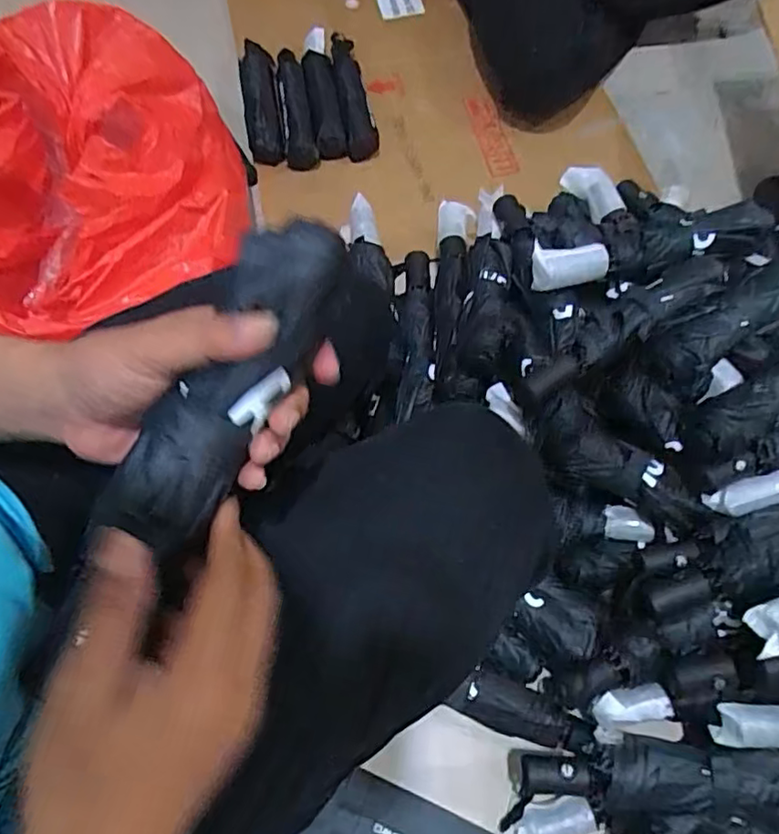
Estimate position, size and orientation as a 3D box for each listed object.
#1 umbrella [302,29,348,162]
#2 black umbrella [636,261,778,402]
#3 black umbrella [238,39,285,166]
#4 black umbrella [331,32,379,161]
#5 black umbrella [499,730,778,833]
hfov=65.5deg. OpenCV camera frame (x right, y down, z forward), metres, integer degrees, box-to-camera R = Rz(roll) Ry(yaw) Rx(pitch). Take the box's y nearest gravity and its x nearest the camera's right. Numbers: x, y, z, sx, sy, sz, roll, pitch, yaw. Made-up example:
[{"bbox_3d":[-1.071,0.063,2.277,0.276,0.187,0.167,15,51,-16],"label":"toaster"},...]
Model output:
[{"bbox_3d":[-0.119,-0.572,1.054,0.052,0.059,0.287,-8,65,-5],"label":"umbrella"},{"bbox_3d":[0.377,-0.124,0.647,0.278,0.047,0.076,-39,71,-17],"label":"black umbrella"},{"bbox_3d":[-0.224,-0.552,1.051,0.060,0.044,0.269,-9,65,-5],"label":"black umbrella"},{"bbox_3d":[-0.066,-0.573,1.070,0.055,0.051,0.307,-8,65,-5],"label":"black umbrella"},{"bbox_3d":[0.261,0.338,0.560,0.281,0.045,0.075,2,65,0],"label":"black umbrella"}]

